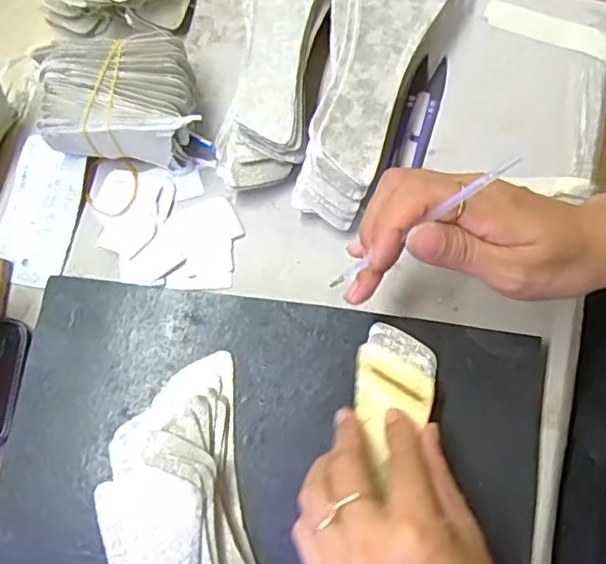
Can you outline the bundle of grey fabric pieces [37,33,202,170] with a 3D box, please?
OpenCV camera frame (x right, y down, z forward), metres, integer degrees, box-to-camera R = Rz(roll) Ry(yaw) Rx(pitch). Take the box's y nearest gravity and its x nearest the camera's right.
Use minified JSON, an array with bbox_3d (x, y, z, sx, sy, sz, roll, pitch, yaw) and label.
[{"bbox_3d":[-0.117,-0.117,0.413,0.098,0.052,0.079,-3,77,3],"label":"bundle of grey fabric pieces"}]

